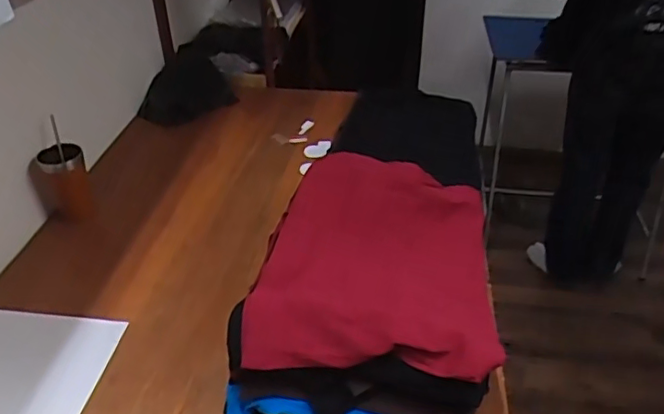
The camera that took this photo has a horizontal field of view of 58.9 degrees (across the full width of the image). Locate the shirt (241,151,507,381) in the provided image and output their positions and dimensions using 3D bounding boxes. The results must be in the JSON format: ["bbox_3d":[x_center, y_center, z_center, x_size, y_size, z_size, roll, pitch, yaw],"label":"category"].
[{"bbox_3d":[0.082,0.074,0.935,0.331,0.073,0.474,6,36,9],"label":"shirt"}]

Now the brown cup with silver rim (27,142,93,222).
[{"bbox_3d":[-0.539,-0.050,1.164,0.097,0.133,0.099,0,35,0],"label":"brown cup with silver rim"}]

